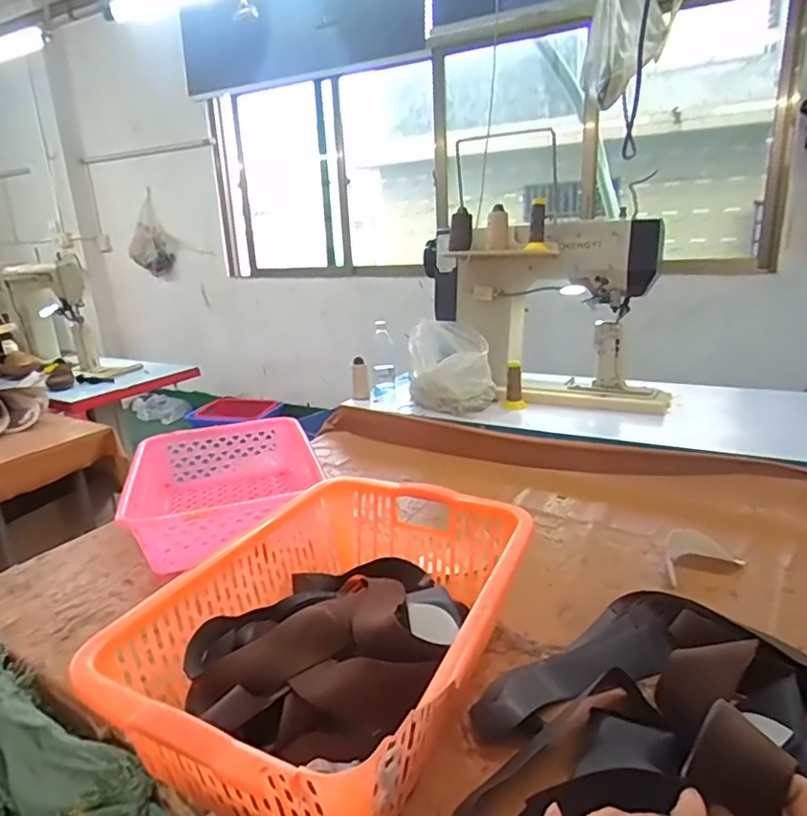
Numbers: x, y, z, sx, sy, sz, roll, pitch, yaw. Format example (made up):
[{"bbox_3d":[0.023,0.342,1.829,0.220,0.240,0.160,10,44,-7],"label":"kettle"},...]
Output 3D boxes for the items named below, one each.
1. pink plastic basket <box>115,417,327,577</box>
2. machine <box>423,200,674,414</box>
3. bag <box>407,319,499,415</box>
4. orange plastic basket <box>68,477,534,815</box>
[{"bbox_3d":[-0.329,0.156,1.096,0.322,0.129,0.409,-8,18,-16],"label":"pink plastic basket"},{"bbox_3d":[0.350,-0.251,1.500,0.629,0.438,0.237,2,18,16],"label":"machine"},{"bbox_3d":[0.125,-0.105,1.476,0.218,0.201,0.182,-1,17,6],"label":"bag"},{"bbox_3d":[-0.063,0.239,0.638,0.321,0.138,0.456,7,19,28],"label":"orange plastic basket"}]

